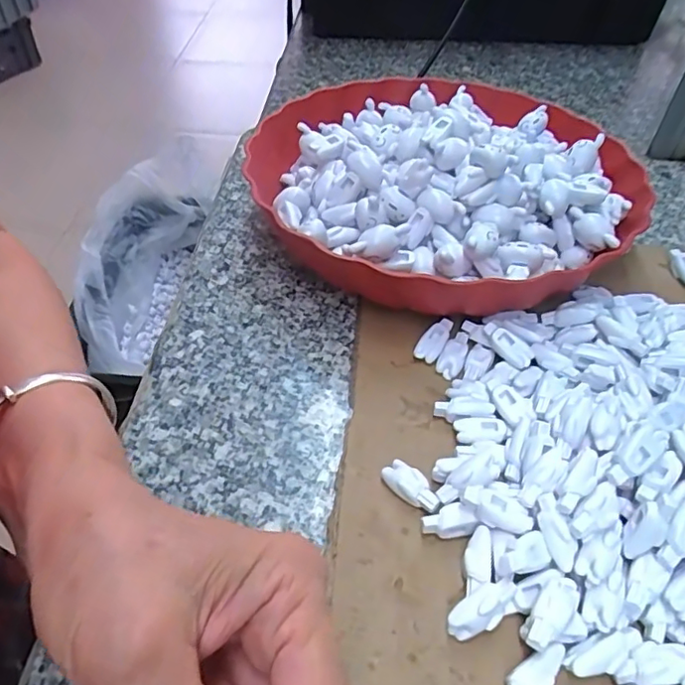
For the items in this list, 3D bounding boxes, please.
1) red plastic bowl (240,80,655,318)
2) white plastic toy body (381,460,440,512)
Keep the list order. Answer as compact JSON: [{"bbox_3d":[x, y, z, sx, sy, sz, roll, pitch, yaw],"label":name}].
[{"bbox_3d":[0.066,-0.111,0.370,0.234,0.073,0.237,4,45,-4],"label":"red plastic bowl"},{"bbox_3d":[0.030,0.063,0.251,0.012,0.008,0.028,-31,57,-32],"label":"white plastic toy body"}]

